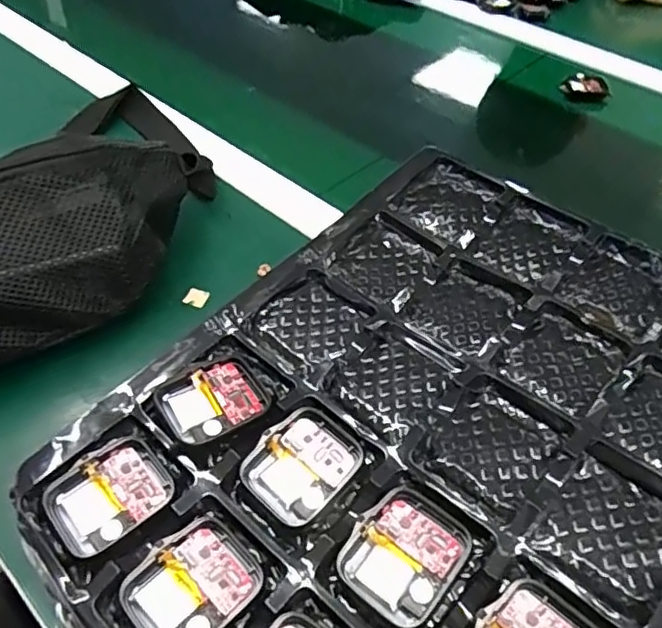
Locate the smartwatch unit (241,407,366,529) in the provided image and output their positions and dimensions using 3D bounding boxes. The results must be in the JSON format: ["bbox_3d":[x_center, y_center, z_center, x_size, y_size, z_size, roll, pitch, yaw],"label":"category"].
[{"bbox_3d":[-0.010,0.060,0.242,0.036,0.014,0.041,36,57,27],"label":"smartwatch unit"}]

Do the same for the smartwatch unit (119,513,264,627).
[{"bbox_3d":[-0.048,0.096,0.211,0.044,0.007,0.036,-35,58,-28],"label":"smartwatch unit"}]

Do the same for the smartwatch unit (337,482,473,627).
[{"bbox_3d":[0.028,0.086,0.218,0.036,0.010,0.043,32,55,24],"label":"smartwatch unit"}]

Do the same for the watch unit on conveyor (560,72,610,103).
[{"bbox_3d":[0.284,-0.255,0.677,0.047,0.016,0.038,0,48,-2],"label":"watch unit on conveyor"}]

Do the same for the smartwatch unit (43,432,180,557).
[{"bbox_3d":[-0.085,0.072,0.235,0.043,0.014,0.035,-34,57,-27],"label":"smartwatch unit"}]

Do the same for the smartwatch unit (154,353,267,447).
[{"bbox_3d":[-0.050,0.037,0.257,0.042,0.006,0.035,-28,55,-24],"label":"smartwatch unit"}]

